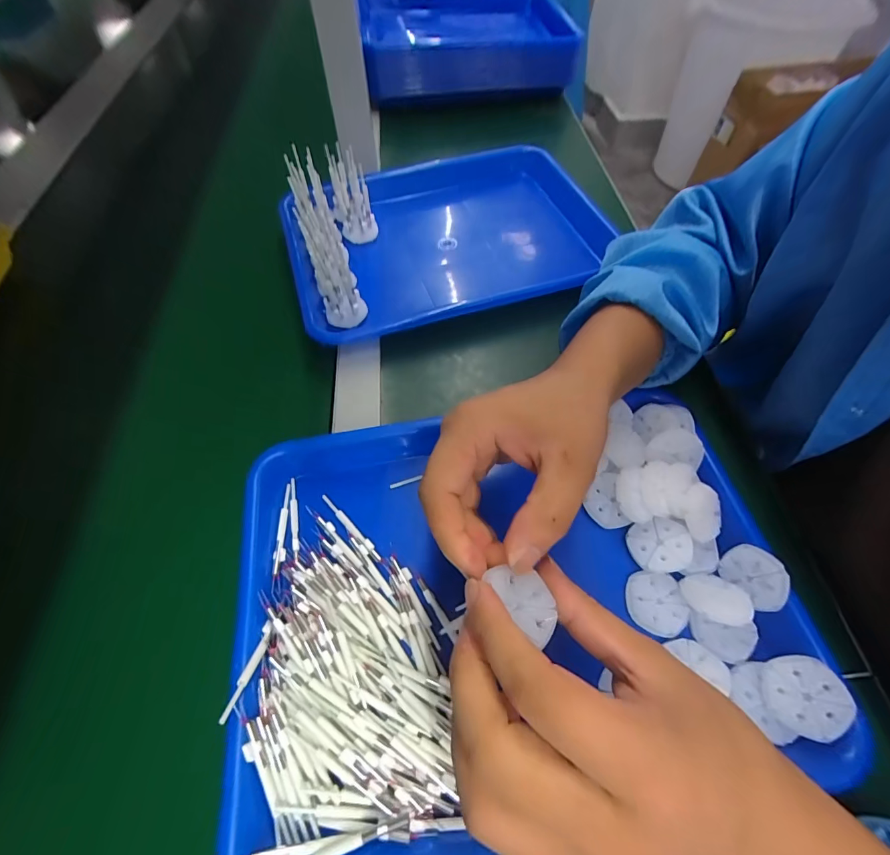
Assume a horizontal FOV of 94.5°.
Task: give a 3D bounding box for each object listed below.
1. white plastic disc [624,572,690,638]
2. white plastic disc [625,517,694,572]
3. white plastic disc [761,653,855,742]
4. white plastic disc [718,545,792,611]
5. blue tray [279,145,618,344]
[{"bbox_3d":[0.135,0.111,0.260,0.036,0.005,0.036,0,59,0],"label":"white plastic disc"},{"bbox_3d":[0.142,0.077,0.271,0.038,0.006,0.034,-20,52,14],"label":"white plastic disc"},{"bbox_3d":[0.196,0.146,0.224,0.037,0.005,0.037,-16,60,25],"label":"white plastic disc"},{"bbox_3d":[0.192,0.091,0.254,0.005,0.030,0.036,8,24,-29],"label":"white plastic disc"},{"bbox_3d":[0.008,-0.203,0.455,0.338,0.058,0.241,-16,60,-9],"label":"blue tray"}]

